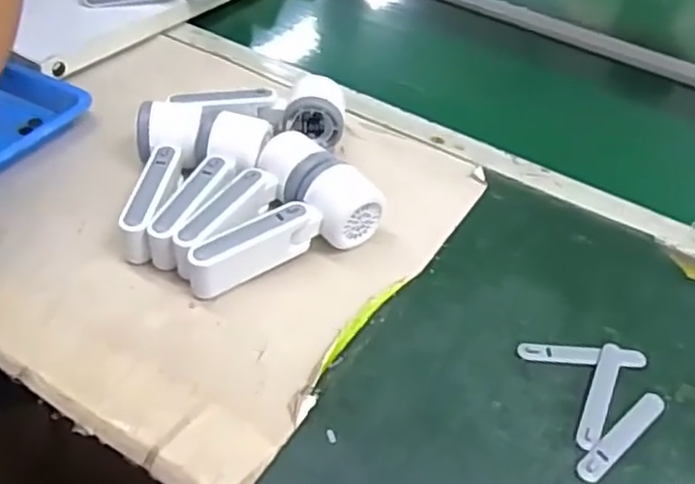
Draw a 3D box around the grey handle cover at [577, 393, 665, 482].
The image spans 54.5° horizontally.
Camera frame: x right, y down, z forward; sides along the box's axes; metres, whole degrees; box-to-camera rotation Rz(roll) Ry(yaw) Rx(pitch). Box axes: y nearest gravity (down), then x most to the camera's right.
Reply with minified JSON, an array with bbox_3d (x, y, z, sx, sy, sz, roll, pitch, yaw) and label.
[{"bbox_3d":[0.186,0.130,0.455,0.096,0.004,0.015,-29,53,-31],"label":"grey handle cover"}]

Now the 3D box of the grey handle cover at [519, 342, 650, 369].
[{"bbox_3d":[0.175,0.084,0.502,0.095,0.004,0.018,5,43,-1],"label":"grey handle cover"}]

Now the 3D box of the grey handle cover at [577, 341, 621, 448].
[{"bbox_3d":[0.179,0.107,0.478,0.015,0.004,0.096,22,46,16],"label":"grey handle cover"}]

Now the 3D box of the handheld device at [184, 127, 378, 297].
[{"bbox_3d":[-0.066,-0.029,0.551,0.166,0.052,0.113,-22,50,-26],"label":"handheld device"}]

